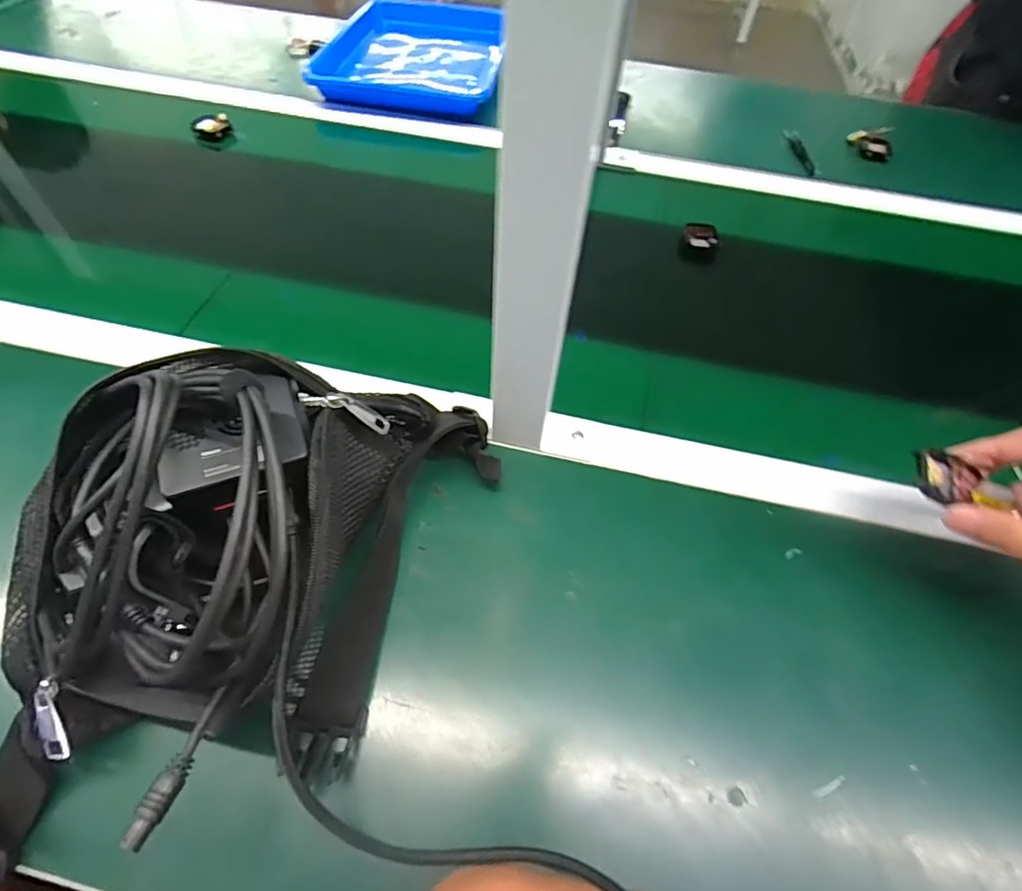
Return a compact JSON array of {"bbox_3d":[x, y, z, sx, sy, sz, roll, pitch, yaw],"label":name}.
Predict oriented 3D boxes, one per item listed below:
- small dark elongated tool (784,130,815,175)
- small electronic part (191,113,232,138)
[{"bbox_3d":[0.386,-0.396,0.696,0.015,0.016,0.114,6,56,0],"label":"small dark elongated tool"},{"bbox_3d":[-0.371,-0.395,0.643,0.040,0.013,0.036,4,56,-2],"label":"small electronic part"}]

